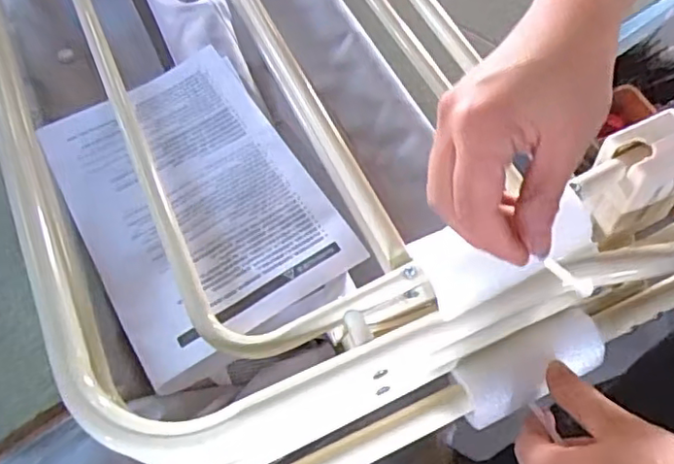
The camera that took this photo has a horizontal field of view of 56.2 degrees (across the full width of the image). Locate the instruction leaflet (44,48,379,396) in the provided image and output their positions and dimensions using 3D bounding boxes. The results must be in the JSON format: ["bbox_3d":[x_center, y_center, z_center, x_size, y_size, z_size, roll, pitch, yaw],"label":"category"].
[{"bbox_3d":[-0.094,-0.021,0.415,0.146,0.008,0.212,-30,65,-13],"label":"instruction leaflet"}]

